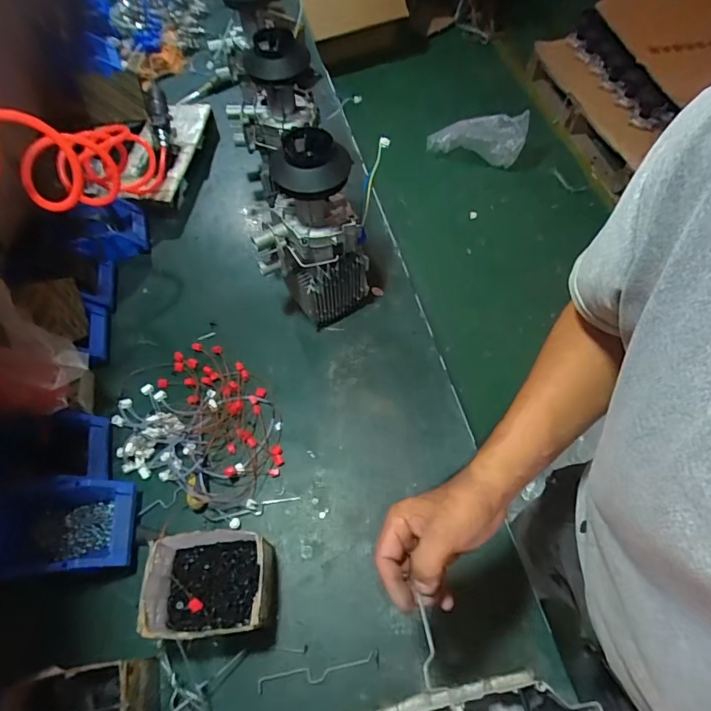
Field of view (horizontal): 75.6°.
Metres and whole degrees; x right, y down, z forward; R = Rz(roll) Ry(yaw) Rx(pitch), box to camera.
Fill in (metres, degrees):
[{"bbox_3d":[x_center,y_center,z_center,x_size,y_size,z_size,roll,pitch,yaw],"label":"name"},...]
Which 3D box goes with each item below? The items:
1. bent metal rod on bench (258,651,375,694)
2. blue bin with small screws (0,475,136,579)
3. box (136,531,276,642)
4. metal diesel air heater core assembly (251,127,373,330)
[{"bbox_3d":[-0.049,0.405,0.584,0.150,0.005,0.019,-10,54,-5],"label":"bent metal rod on bench"},{"bbox_3d":[-0.430,0.247,0.649,0.227,0.080,0.125,-4,60,1],"label":"blue bin with small screws"},{"bbox_3d":[-0.185,0.296,0.598,0.150,0.093,0.127,-4,60,1],"label":"box"},{"bbox_3d":[-0.066,-0.173,0.731,0.172,0.328,0.103,-30,63,-13],"label":"metal diesel air heater core assembly"}]

